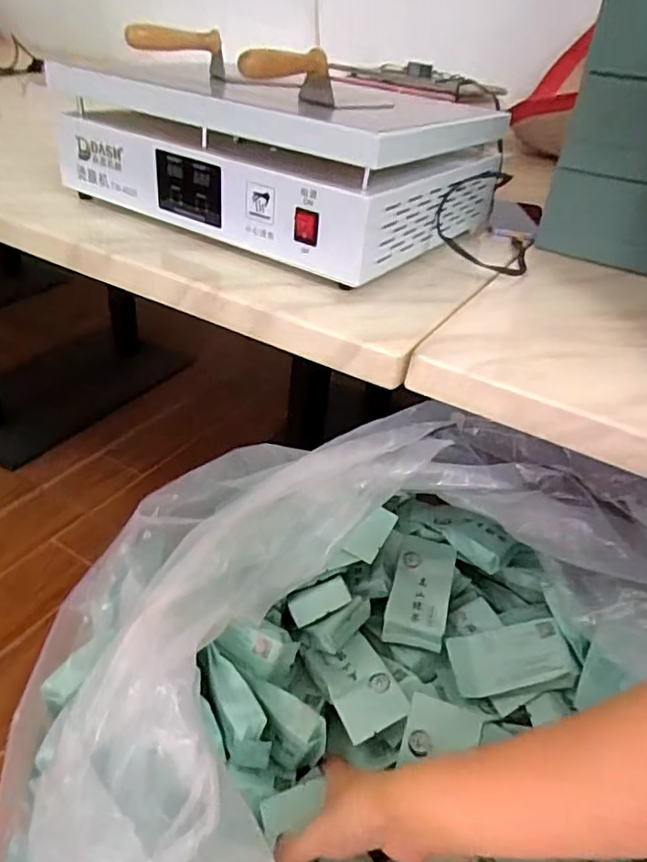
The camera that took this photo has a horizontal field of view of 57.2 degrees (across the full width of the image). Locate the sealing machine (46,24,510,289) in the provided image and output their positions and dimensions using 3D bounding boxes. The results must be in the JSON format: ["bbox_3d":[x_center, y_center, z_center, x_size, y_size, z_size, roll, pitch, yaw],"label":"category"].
[{"bbox_3d":[-0.038,-0.328,0.680,0.399,0.169,0.318,25,39,24],"label":"sealing machine"}]

